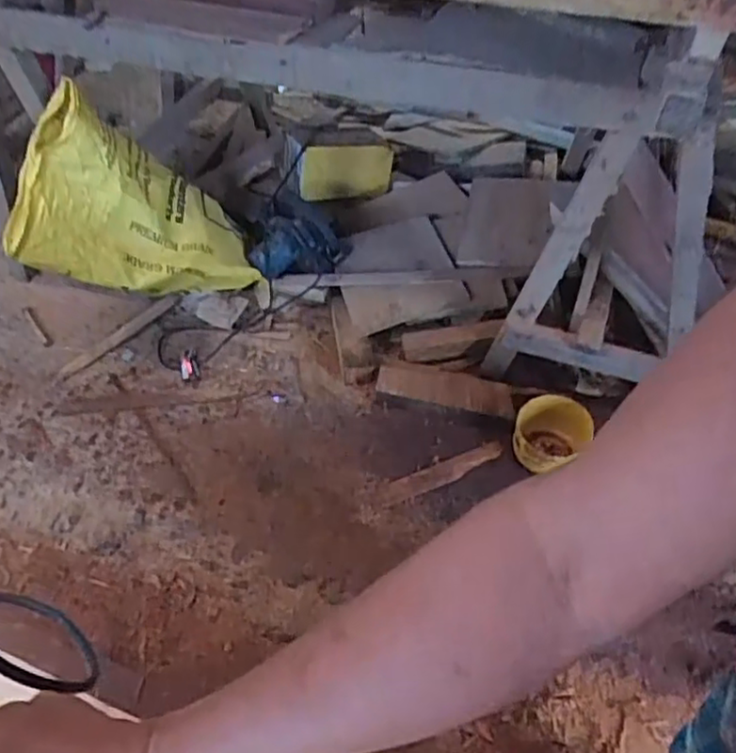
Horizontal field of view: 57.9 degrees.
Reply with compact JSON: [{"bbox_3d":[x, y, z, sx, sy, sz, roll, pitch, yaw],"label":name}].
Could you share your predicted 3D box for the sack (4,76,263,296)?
[{"bbox_3d":[-0.528,-0.355,1.598,0.180,0.594,0.374,9,78,47],"label":"sack"}]

